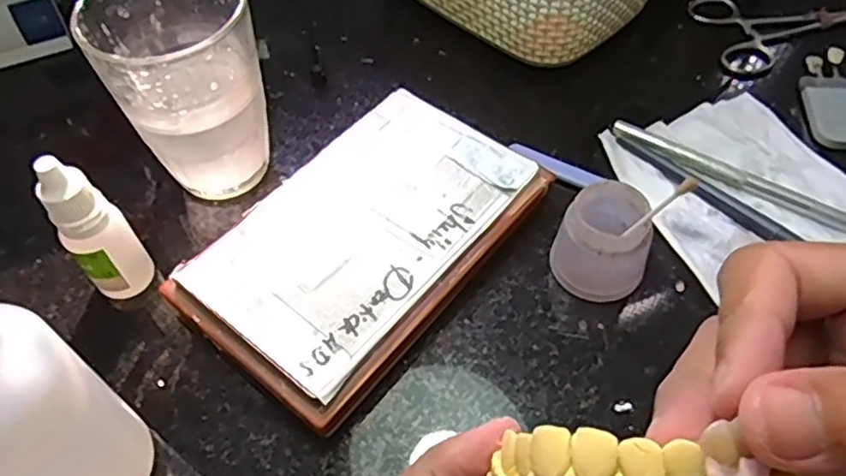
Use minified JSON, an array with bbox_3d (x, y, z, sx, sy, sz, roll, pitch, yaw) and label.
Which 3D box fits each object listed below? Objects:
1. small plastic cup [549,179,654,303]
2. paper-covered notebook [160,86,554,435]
[{"bbox_3d":[0.076,0.001,0.282,0.037,0.040,0.036,-1,54,2],"label":"small plastic cup"},{"bbox_3d":[-0.024,0.001,0.297,0.092,0.023,0.149,33,62,23],"label":"paper-covered notebook"}]

